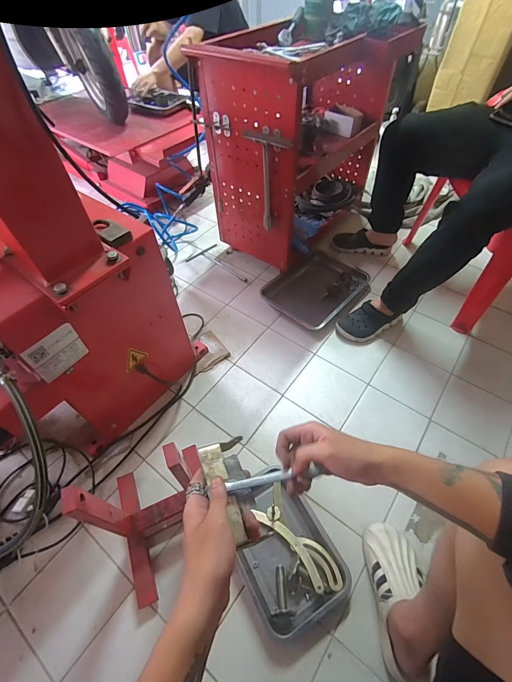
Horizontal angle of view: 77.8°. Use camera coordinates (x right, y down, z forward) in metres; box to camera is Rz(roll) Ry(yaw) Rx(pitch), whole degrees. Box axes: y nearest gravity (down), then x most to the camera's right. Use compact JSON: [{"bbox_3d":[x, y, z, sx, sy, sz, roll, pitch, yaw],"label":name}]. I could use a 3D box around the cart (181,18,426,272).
[{"bbox_3d":[0.185,-0.790,1.268,0.378,0.617,0.828,29,59,21],"label":"cart"}]

